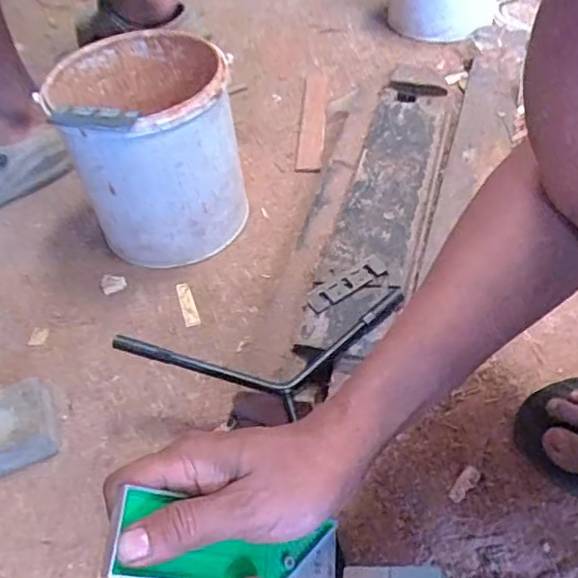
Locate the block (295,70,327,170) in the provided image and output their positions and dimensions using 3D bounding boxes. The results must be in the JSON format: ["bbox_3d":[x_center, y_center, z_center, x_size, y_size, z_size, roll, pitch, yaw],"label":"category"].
[{"bbox_3d":[0.033,-0.241,0.797,0.034,0.013,0.229,1,49,7],"label":"block"}]

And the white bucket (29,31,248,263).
[{"bbox_3d":[-0.140,-0.148,0.614,0.168,0.191,0.184,-21,50,-12],"label":"white bucket"}]

